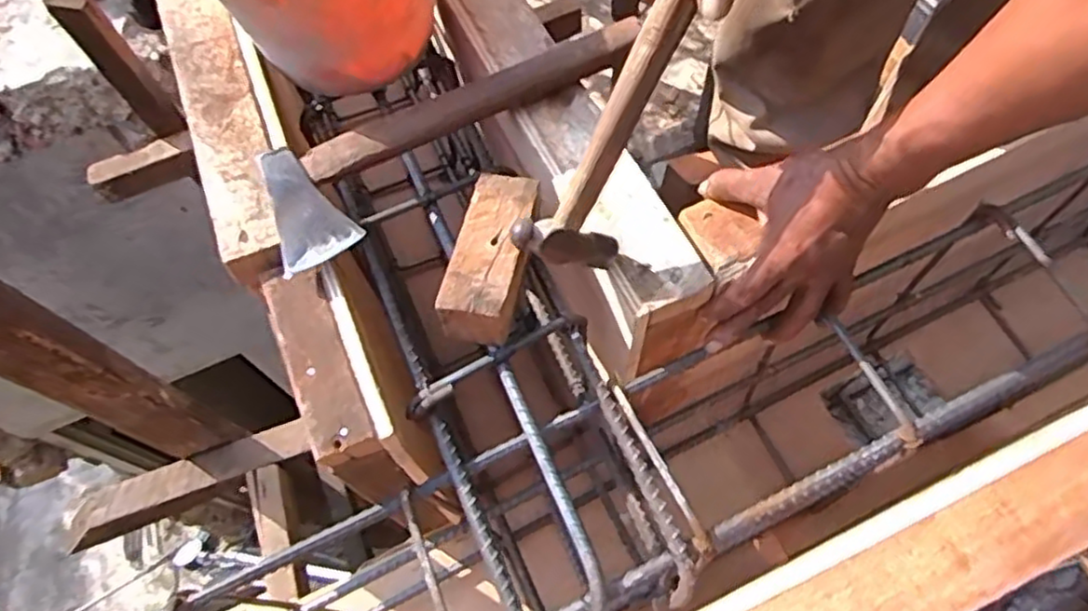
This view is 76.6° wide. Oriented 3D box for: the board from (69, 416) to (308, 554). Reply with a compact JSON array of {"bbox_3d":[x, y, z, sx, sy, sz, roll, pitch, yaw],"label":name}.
[{"bbox_3d":[-0.463,0.231,0.895,0.319,0.045,0.056,-21,66,-8],"label":"board"}]

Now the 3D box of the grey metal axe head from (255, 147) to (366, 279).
[{"bbox_3d":[-0.188,-0.077,0.523,0.060,0.026,0.095,-31,68,-12],"label":"grey metal axe head"}]

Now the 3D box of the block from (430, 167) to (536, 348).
[{"bbox_3d":[-0.039,-0.037,0.533,0.055,0.046,0.125,11,66,7],"label":"block"}]

